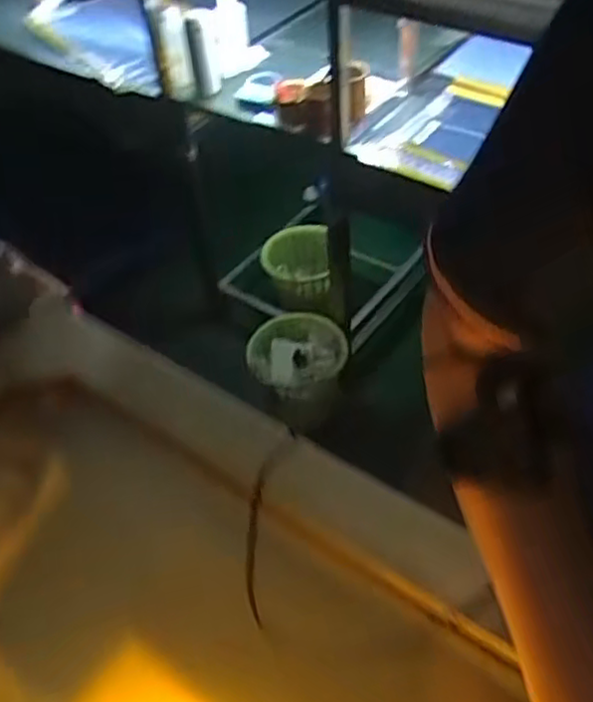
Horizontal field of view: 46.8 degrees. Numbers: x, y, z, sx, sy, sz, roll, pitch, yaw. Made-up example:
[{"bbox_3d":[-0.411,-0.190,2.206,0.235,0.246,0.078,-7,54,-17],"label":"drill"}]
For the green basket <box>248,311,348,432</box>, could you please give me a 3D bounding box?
[{"bbox_3d":[0.001,0.011,1.813,0.213,0.098,0.272,31,57,29],"label":"green basket"}]

